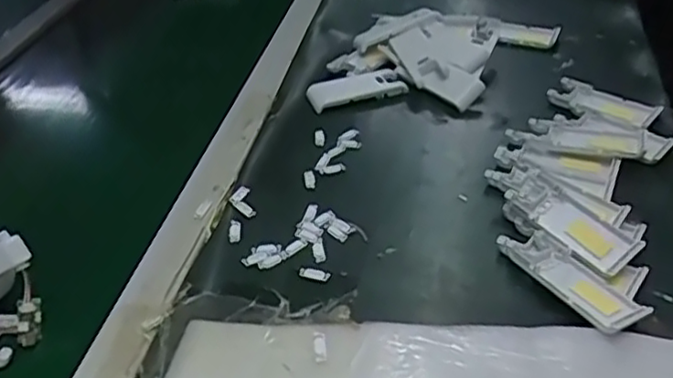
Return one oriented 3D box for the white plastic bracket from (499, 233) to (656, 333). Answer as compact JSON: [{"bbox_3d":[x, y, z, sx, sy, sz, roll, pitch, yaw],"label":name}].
[{"bbox_3d":[0.171,0.063,0.484,0.041,0.008,0.111,-22,45,-22],"label":"white plastic bracket"}]

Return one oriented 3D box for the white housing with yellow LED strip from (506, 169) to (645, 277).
[{"bbox_3d":[0.188,0.026,0.528,0.044,0.008,0.106,-38,56,-17],"label":"white housing with yellow LED strip"}]

